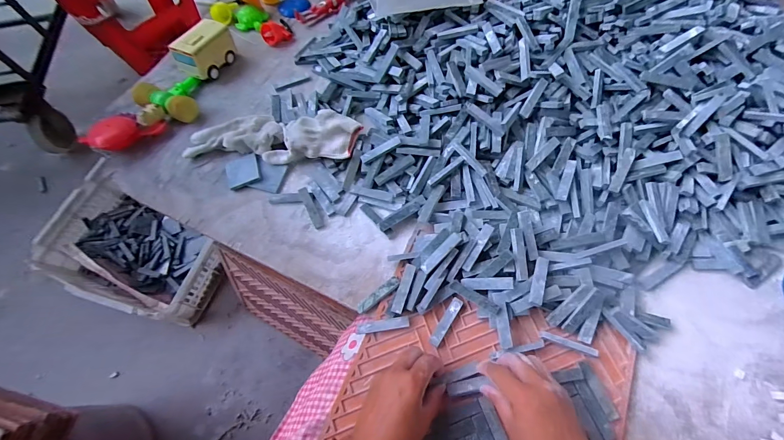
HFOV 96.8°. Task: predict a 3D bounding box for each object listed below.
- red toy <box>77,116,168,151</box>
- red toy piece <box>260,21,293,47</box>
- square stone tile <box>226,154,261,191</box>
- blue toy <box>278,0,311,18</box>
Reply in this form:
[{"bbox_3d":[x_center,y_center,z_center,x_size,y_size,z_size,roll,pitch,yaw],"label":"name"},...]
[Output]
[{"bbox_3d":[-0.378,-0.127,0.494,0.100,0.032,0.039,-27,67,-40],"label":"red toy"},{"bbox_3d":[-0.210,-0.339,0.630,0.048,0.031,0.033,-22,68,-9],"label":"red toy piece"},{"bbox_3d":[-0.214,-0.070,0.501,0.046,0.004,0.044,-21,67,-8],"label":"square stone tile"},{"bbox_3d":[-0.189,-0.416,0.669,0.062,0.009,0.058,0,66,1],"label":"blue toy"}]

